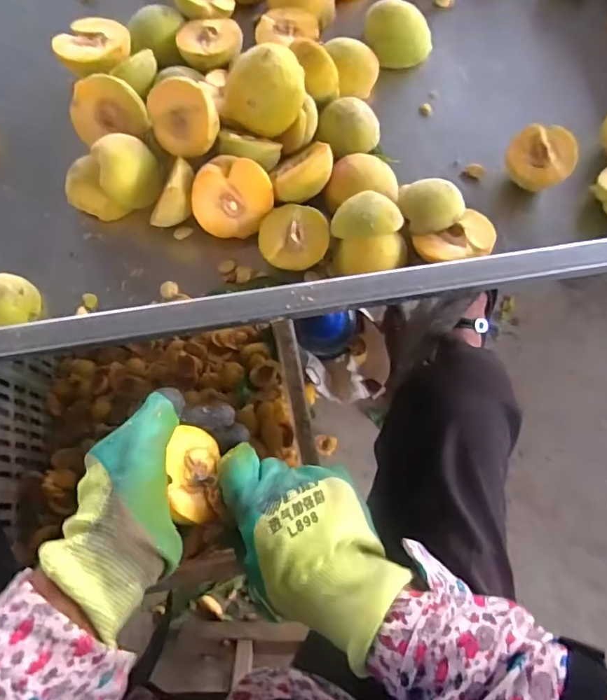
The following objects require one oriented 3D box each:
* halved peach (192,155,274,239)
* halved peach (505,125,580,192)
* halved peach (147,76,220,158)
[{"bbox_3d":[-0.061,-0.130,0.424,0.063,0.064,0.039,4,32,-19],"label":"halved peach"},{"bbox_3d":[0.204,-0.165,0.444,0.054,0.031,0.057,0,74,-1],"label":"halved peach"},{"bbox_3d":[-0.094,-0.191,0.415,0.055,0.057,0.030,-1,28,20],"label":"halved peach"}]

